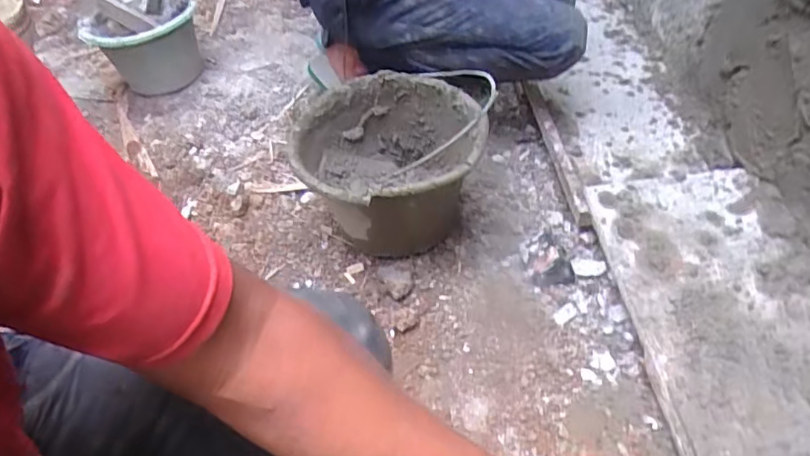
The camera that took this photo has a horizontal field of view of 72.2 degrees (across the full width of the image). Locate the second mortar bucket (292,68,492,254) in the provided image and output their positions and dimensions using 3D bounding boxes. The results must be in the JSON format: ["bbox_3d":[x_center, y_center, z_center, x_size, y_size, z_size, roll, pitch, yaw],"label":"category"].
[{"bbox_3d":[-0.028,-0.090,0.937,0.290,0.227,0.274,-1,49,1],"label":"second mortar bucket"}]

